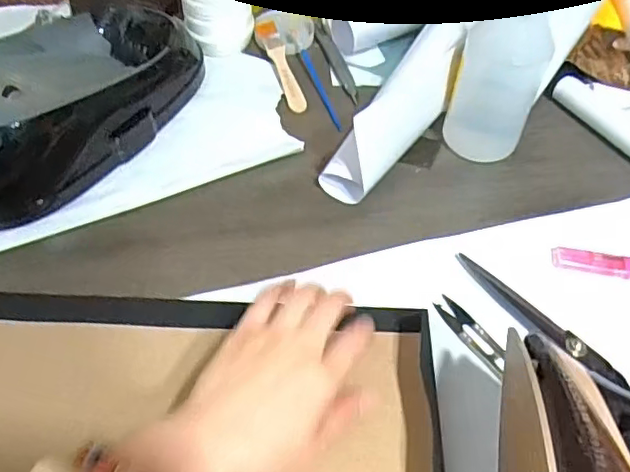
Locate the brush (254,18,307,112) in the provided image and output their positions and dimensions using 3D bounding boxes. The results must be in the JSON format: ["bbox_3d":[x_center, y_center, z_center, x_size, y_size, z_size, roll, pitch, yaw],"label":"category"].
[{"bbox_3d":[-0.038,-0.195,0.668,0.024,0.011,0.150,-13,56,-12],"label":"brush"}]

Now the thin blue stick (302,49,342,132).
[{"bbox_3d":[0.006,-0.162,0.654,0.008,0.004,0.132,-12,56,-11],"label":"thin blue stick"}]

